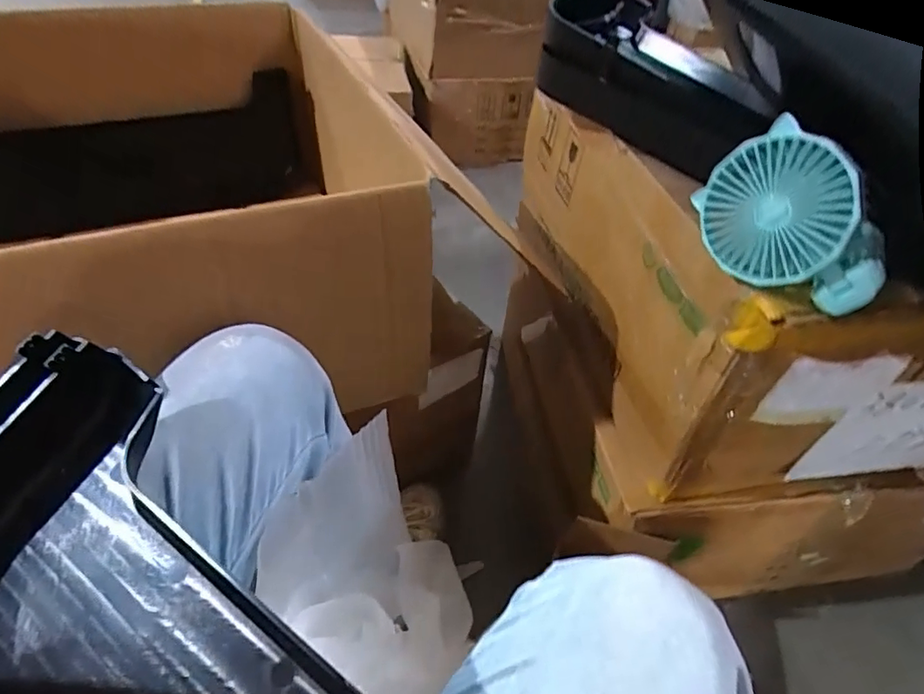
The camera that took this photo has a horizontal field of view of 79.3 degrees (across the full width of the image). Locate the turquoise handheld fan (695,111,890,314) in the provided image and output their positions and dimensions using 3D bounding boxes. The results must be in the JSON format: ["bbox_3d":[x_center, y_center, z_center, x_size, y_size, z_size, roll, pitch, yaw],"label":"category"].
[{"bbox_3d":[0.230,-0.087,0.387,0.057,0.109,0.130,-30,54,-30],"label":"turquoise handheld fan"}]

